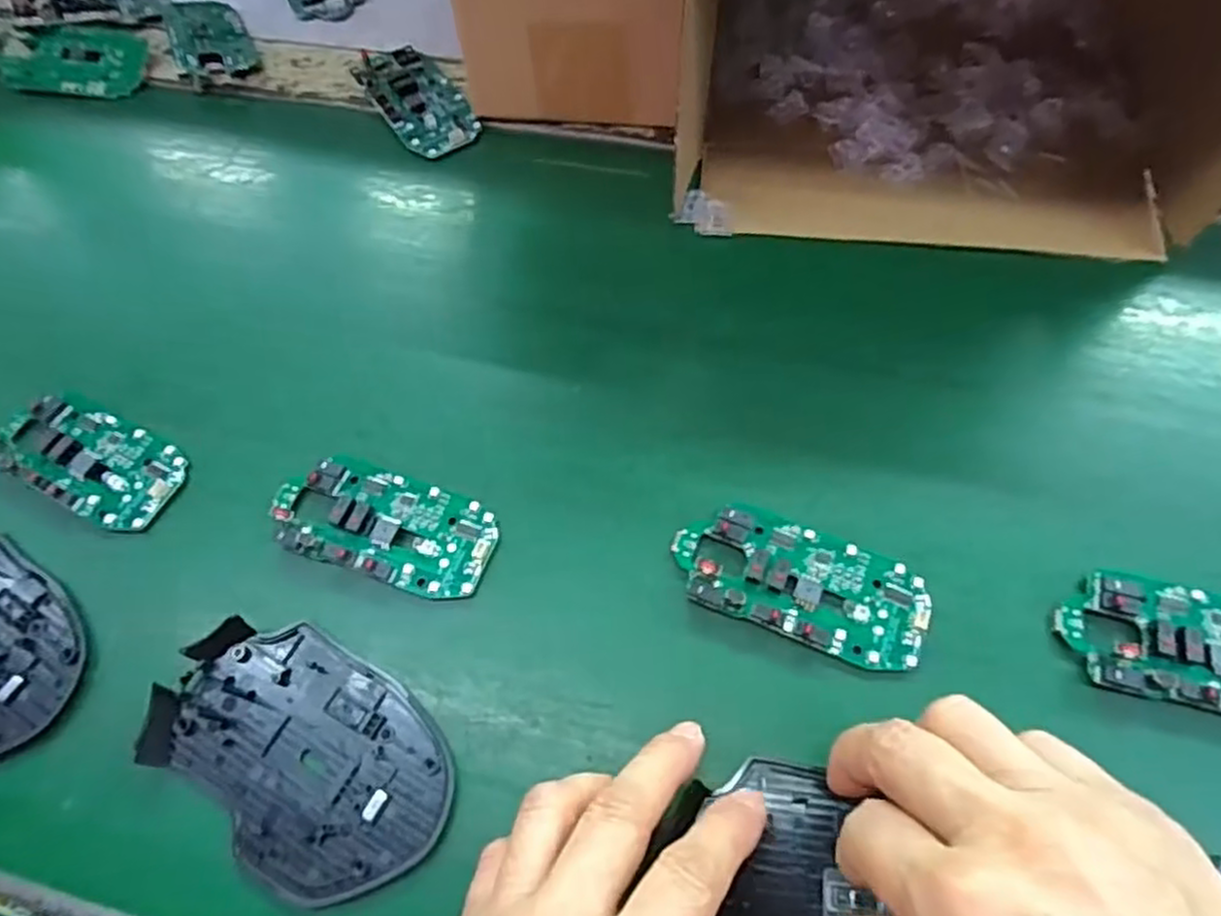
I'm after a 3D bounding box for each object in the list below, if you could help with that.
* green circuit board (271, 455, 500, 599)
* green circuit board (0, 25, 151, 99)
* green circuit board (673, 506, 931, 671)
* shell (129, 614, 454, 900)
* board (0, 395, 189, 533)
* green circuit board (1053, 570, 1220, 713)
[{"bbox_3d":[-0.096,0.027,0.307,0.097,0.014,0.045,16,66,10],"label":"green circuit board"},{"bbox_3d":[-0.332,-0.248,0.452,0.084,0.009,0.045,0,84,-4],"label":"green circuit board"},{"bbox_3d":[0.074,0.047,0.283,0.096,0.014,0.044,19,66,11],"label":"green circuit board"},{"bbox_3d":[-0.115,0.108,0.269,0.115,0.016,0.071,33,70,17],"label":"shell"},{"bbox_3d":[-0.243,0.000,0.336,0.092,0.019,0.045,22,67,12],"label":"board"},{"bbox_3d":[0.216,0.067,0.262,0.096,0.012,0.046,13,65,9],"label":"green circuit board"}]

